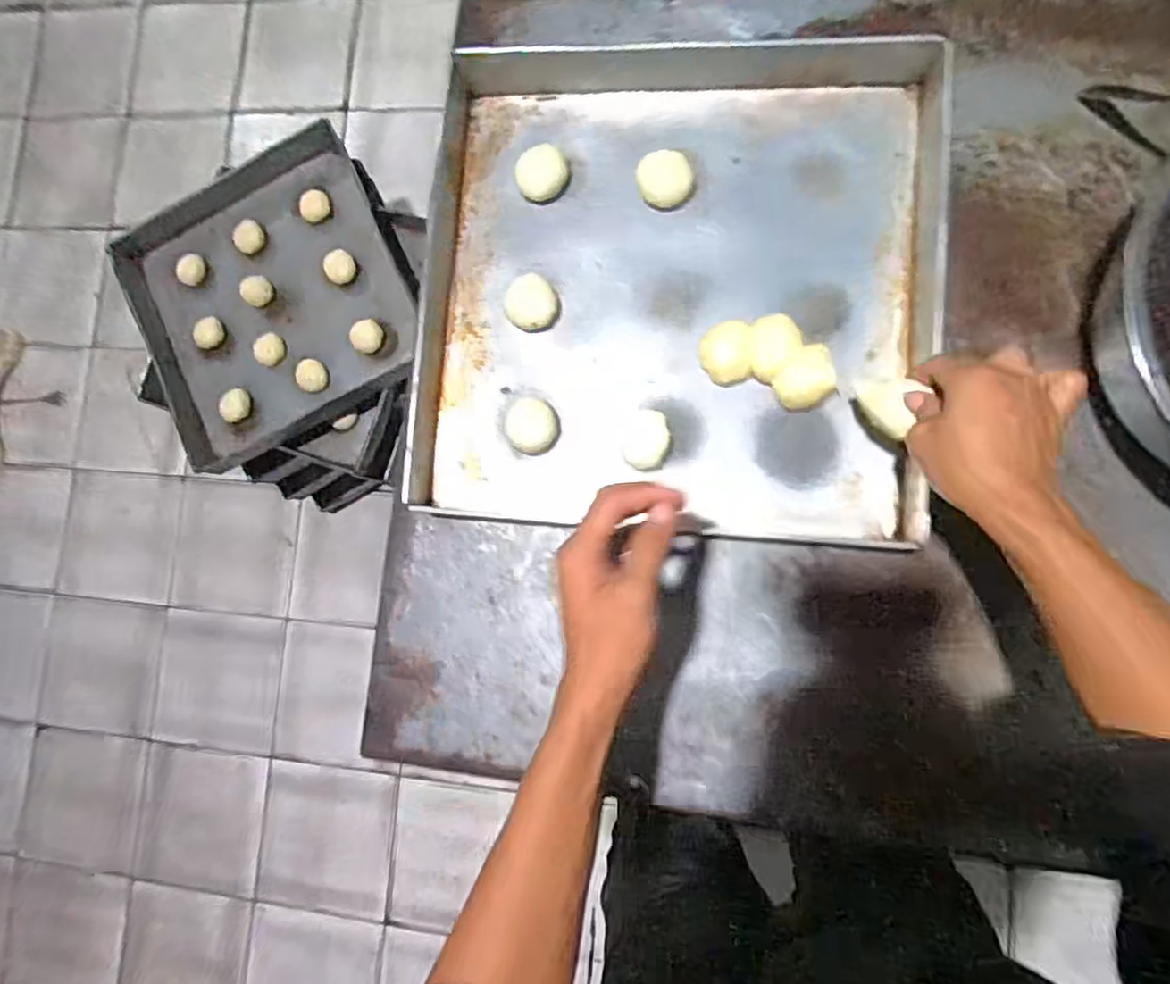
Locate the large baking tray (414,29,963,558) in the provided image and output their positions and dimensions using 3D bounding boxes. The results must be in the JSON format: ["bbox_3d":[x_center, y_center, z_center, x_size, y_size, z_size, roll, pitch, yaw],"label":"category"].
[{"bbox_3d":[0.078,-0.207,0.618,0.469,0.059,0.476,4,86,7],"label":"large baking tray"}]

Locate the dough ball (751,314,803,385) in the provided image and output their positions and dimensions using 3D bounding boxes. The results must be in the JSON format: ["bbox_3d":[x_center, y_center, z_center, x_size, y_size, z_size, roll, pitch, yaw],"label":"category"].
[{"bbox_3d":[0.177,-0.133,0.617,0.044,0.028,0.060,1,86,7],"label":"dough ball"}]

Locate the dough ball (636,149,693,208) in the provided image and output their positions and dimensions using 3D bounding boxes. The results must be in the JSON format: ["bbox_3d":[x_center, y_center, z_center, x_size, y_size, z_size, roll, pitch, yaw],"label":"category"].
[{"bbox_3d":[0.079,-0.304,0.641,0.047,0.030,0.049,0,86,7],"label":"dough ball"}]

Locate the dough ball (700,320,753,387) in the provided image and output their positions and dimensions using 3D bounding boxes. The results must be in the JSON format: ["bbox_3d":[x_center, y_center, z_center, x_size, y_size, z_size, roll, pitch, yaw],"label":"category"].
[{"bbox_3d":[0.134,-0.131,0.625,0.045,0.027,0.062,-2,86,6],"label":"dough ball"}]

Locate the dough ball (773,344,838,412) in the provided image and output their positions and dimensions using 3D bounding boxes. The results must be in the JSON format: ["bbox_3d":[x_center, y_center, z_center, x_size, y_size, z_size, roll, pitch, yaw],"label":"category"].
[{"bbox_3d":[0.204,-0.104,0.609,0.051,0.033,0.048,0,86,7],"label":"dough ball"}]

